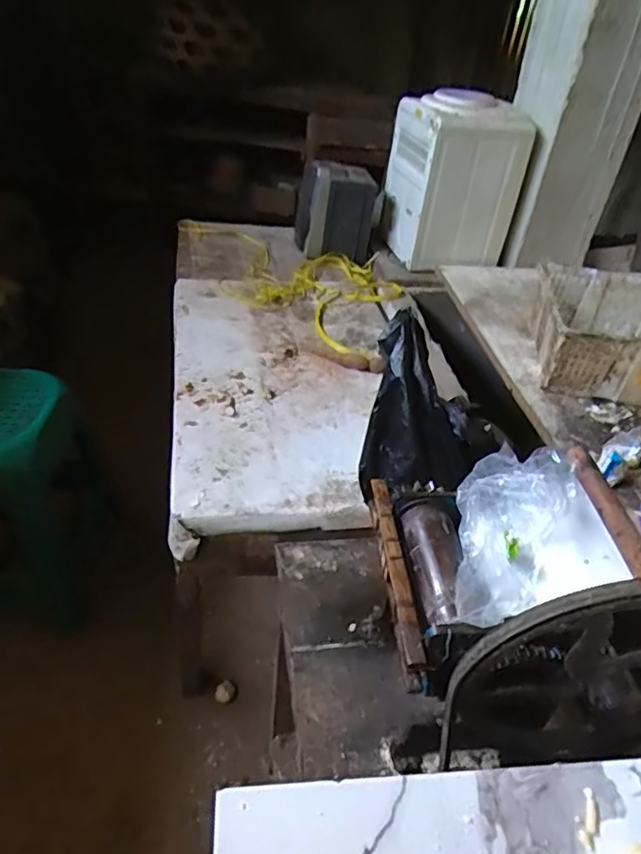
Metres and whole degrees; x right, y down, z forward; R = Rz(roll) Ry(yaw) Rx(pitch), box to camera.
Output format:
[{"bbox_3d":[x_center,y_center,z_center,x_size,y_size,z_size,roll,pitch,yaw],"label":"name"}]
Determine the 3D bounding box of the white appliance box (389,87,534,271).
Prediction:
[{"bbox_3d":[0.390,-0.732,1.716,0.302,0.442,0.343,-4,40,-13],"label":"white appliance box"}]

